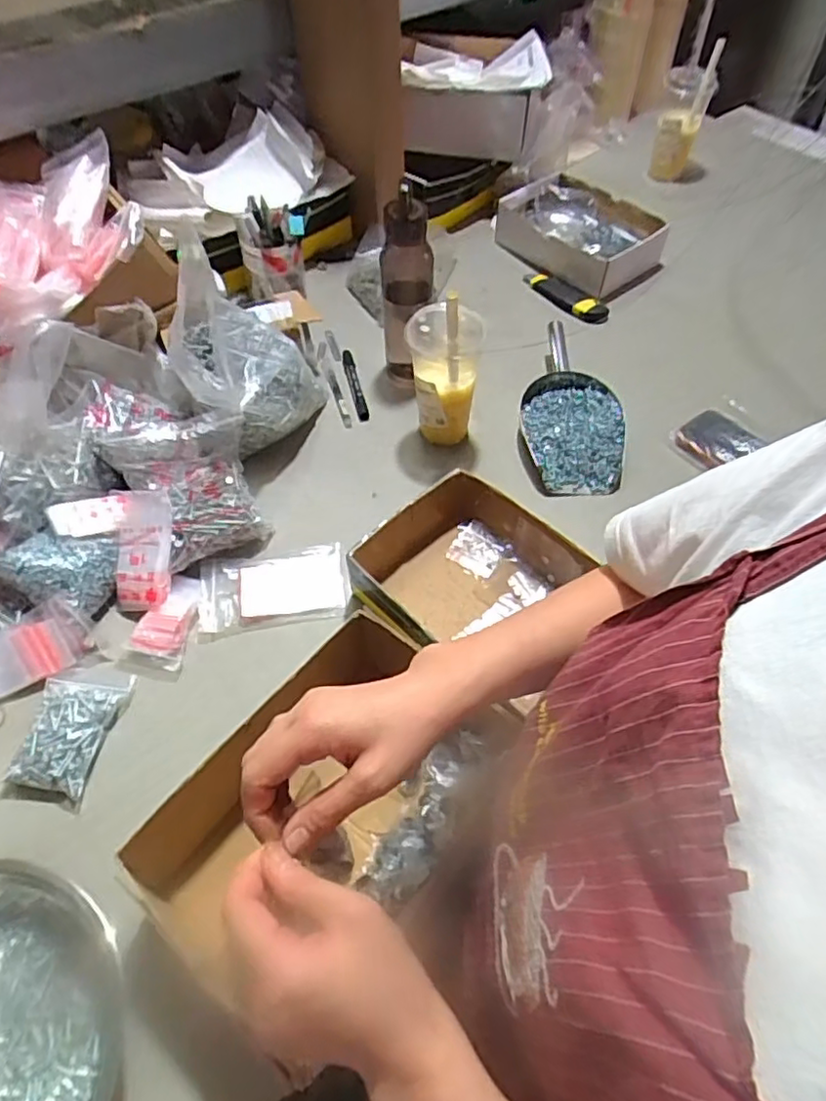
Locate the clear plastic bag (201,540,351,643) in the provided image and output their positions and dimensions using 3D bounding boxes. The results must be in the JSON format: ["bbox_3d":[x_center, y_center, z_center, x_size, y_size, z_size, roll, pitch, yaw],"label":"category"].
[{"bbox_3d":[-0.154,0.042,0.708,0.160,0.015,0.092,-9,55,-5],"label":"clear plastic bag"}]

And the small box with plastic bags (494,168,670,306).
[{"bbox_3d":[0.277,-0.533,1.051,0.182,0.086,0.250,-36,62,-22],"label":"small box with plastic bags"}]

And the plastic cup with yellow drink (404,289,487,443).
[{"bbox_3d":[0.038,-0.224,0.771,0.081,0.206,0.077,0,55,1],"label":"plastic cup with yellow drink"}]

